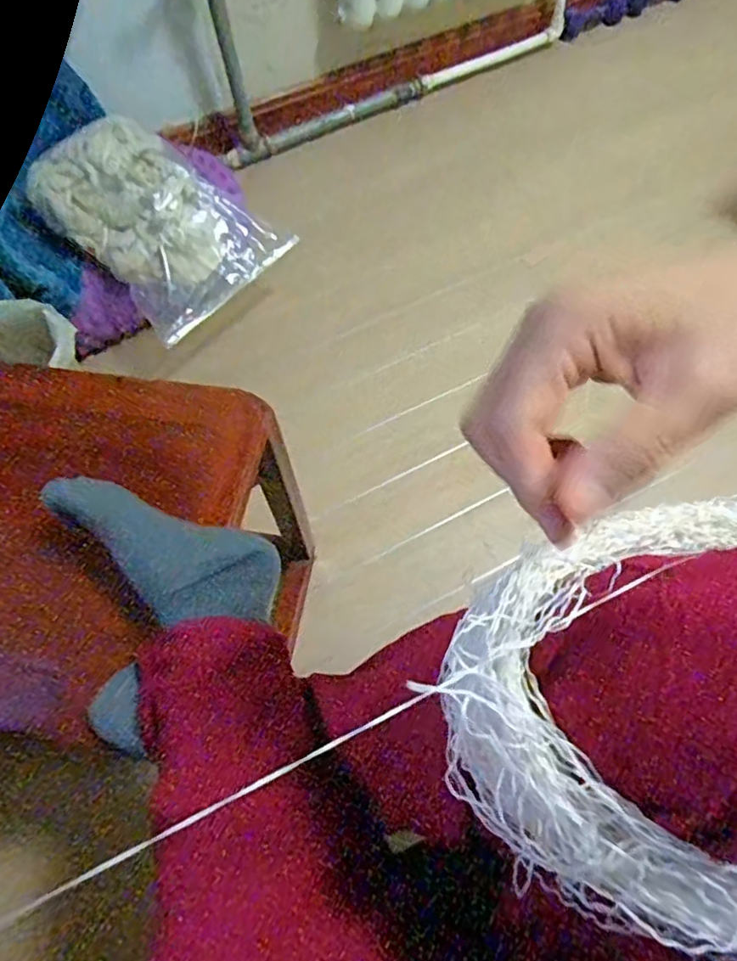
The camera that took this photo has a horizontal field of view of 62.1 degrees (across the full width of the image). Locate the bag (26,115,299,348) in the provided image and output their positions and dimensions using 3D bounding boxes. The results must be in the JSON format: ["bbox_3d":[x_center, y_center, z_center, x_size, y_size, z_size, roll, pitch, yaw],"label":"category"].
[{"bbox_3d":[-0.375,-0.477,1.097,0.300,0.080,0.384,-44,98,-7],"label":"bag"}]

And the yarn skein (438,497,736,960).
[{"bbox_3d":[0.140,0.076,0.220,0.215,0.039,0.166,13,64,9],"label":"yarn skein"}]

